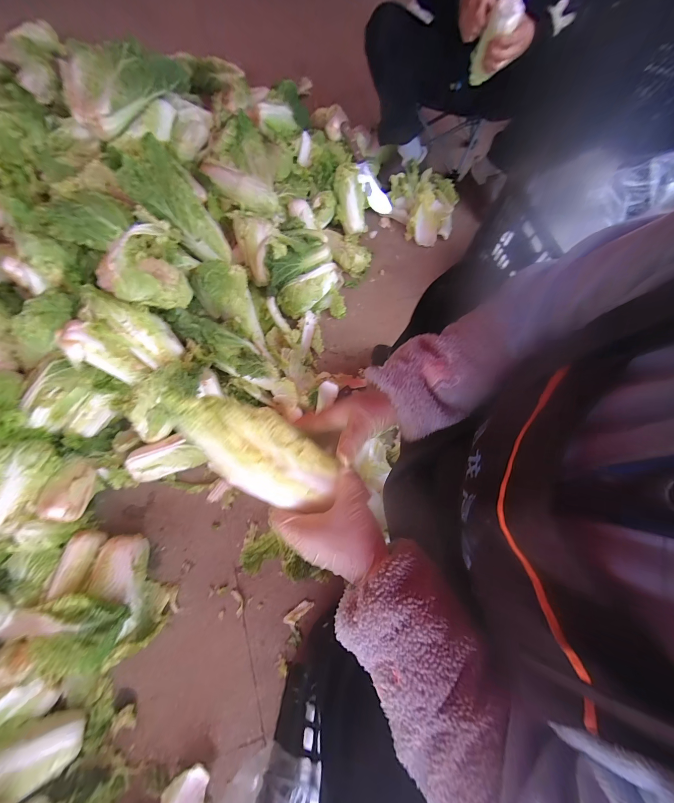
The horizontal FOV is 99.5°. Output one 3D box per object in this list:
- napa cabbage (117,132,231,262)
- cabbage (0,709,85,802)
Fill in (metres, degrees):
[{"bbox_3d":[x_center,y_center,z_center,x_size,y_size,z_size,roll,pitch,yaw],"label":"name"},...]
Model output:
[{"bbox_3d":[-0.342,-0.427,0.649,0.080,0.260,0.125,15,66,41],"label":"napa cabbage"},{"bbox_3d":[-0.532,0.589,0.461,0.071,0.187,0.094,-24,63,39],"label":"cabbage"}]

